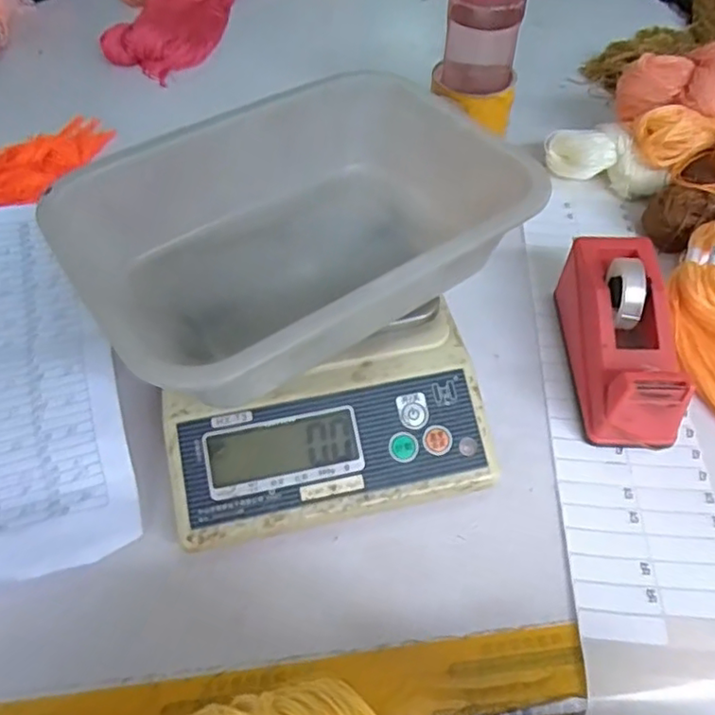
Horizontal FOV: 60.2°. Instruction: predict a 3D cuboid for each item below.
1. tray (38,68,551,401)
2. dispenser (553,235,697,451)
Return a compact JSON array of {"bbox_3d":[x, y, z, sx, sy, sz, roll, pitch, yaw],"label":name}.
[{"bbox_3d":[-0.038,-0.091,0.422,0.287,0.079,0.227,-31,57,-21],"label":"tray"},{"bbox_3d":[0.188,-0.017,0.443,0.058,0.077,0.145,0,52,1],"label":"dispenser"}]

